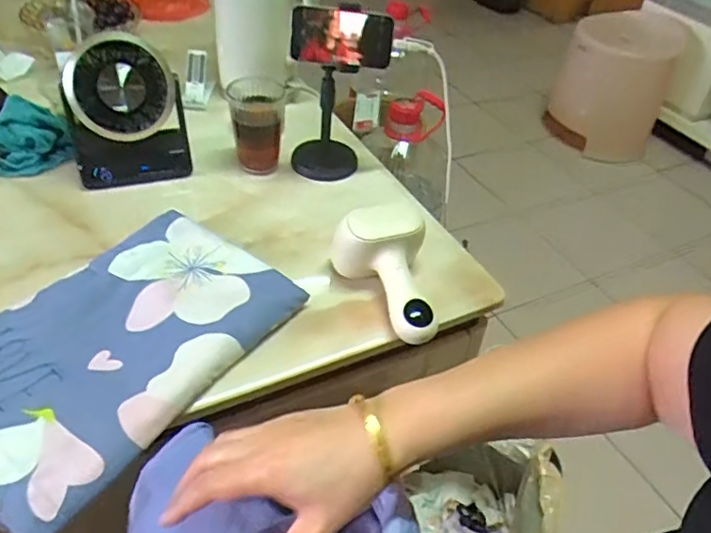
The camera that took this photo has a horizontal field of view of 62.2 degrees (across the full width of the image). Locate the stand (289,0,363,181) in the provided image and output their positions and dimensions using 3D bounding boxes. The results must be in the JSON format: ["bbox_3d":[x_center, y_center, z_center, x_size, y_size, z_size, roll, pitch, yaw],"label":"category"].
[{"bbox_3d":[-0.045,-0.267,0.919,0.108,0.285,0.128,5,41,-1],"label":"stand"}]

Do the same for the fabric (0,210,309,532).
[{"bbox_3d":[-0.271,0.084,0.656,0.245,0.047,0.375,29,46,24],"label":"fabric"}]

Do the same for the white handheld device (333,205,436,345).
[{"bbox_3d":[0.035,0.008,0.727,0.112,0.111,0.163,-2,42,-10],"label":"white handheld device"}]

